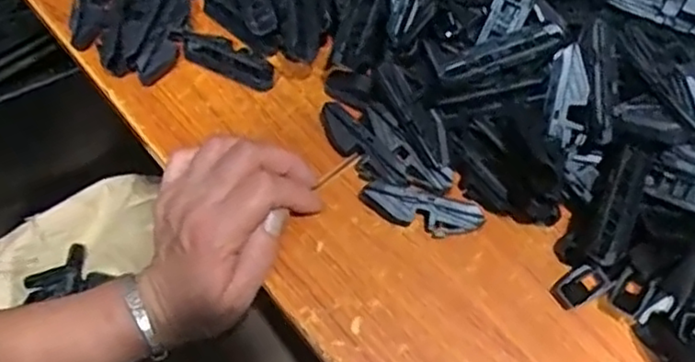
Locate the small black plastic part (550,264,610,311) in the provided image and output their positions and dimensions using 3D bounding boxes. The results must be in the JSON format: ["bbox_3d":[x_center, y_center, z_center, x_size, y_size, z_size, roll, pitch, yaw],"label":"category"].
[{"bbox_3d":[0.133,0.060,0.385,0.029,0.010,0.018,-24,65,-9],"label":"small black plastic part"}]

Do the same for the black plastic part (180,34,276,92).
[{"bbox_3d":[-0.083,-0.085,0.468,0.071,0.008,0.026,23,67,14],"label":"black plastic part"}]

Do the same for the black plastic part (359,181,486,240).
[{"bbox_3d":[0.044,0.018,0.406,0.073,0.019,0.022,16,66,11],"label":"black plastic part"}]

